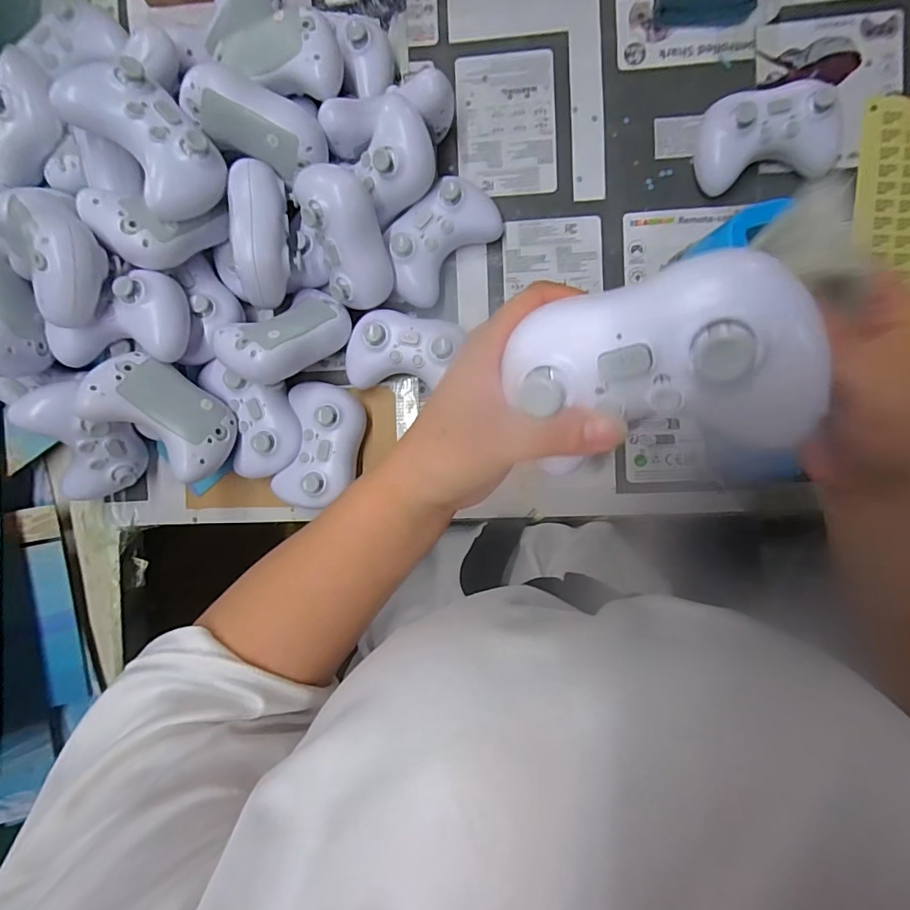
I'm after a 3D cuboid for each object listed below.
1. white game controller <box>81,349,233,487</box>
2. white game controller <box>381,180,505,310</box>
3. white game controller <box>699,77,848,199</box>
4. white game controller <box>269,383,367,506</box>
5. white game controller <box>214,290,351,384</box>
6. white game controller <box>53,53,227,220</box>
[{"bbox_3d":[-0.238,-0.031,0.397,0.109,0.043,0.067,39,65,-20],"label":"white game controller"},{"bbox_3d":[-0.014,-0.189,0.426,0.108,0.050,0.063,-43,87,3],"label":"white game controller"},{"bbox_3d":[0.264,-0.266,0.405,0.110,0.049,0.062,-5,90,4],"label":"white game controller"},{"bbox_3d":[-0.119,-0.008,0.423,0.075,0.036,0.108,10,91,4],"label":"white game controller"},{"bbox_3d":[-0.142,-0.099,0.408,0.056,0.049,0.106,34,54,29],"label":"white game controller"},{"bbox_3d":[-0.230,-0.238,0.363,0.065,0.048,0.115,-43,103,4],"label":"white game controller"}]

